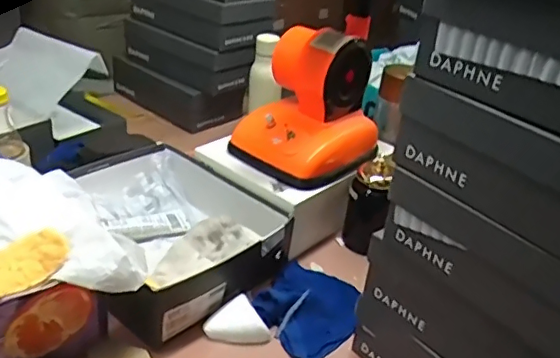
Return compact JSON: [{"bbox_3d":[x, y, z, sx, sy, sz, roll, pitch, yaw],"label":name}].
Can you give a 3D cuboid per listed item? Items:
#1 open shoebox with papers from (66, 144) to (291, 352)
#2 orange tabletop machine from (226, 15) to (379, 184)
[{"bbox_3d":[-0.181,0.072,0.872,0.272,0.106,0.338,-19,39,-37],"label":"open shoebox with papers"},{"bbox_3d":[0.046,-0.129,0.931,0.166,0.203,0.193,30,37,33],"label":"orange tabletop machine"}]

